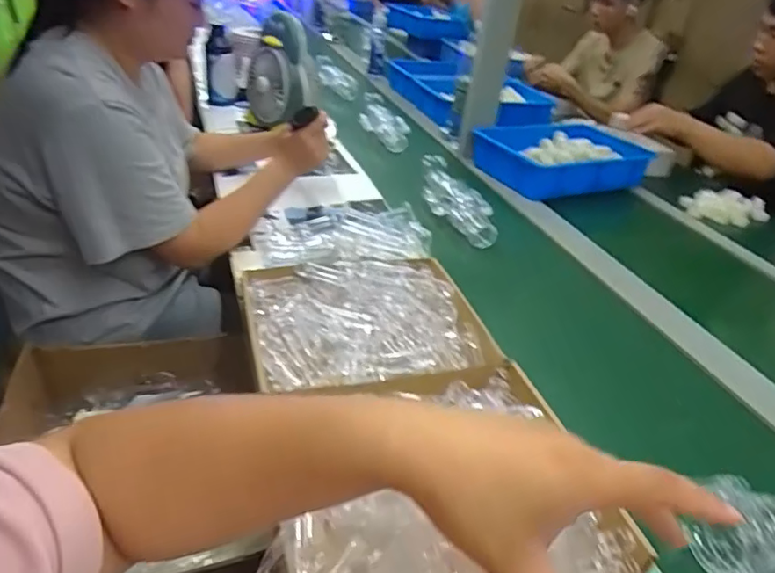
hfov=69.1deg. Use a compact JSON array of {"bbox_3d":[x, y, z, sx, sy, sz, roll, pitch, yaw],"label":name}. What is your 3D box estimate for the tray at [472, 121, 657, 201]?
[{"bbox_3d":[0.448,-0.334,1.447,0.411,0.090,0.302,-14,38,-30],"label":"tray"}]

